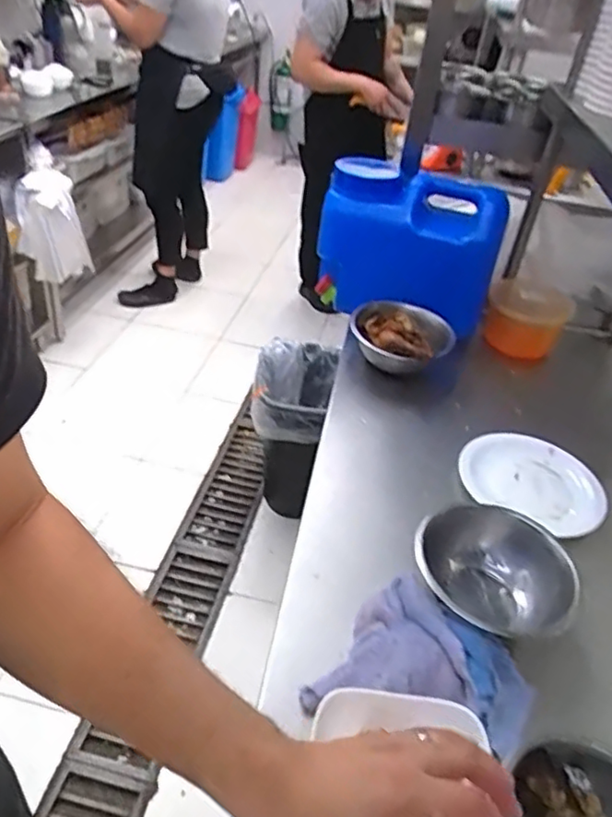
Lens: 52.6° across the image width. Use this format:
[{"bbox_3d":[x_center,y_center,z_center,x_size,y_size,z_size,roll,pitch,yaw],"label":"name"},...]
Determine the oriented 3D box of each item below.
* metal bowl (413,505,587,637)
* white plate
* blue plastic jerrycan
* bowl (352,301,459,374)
[{"bbox_3d":[0.195,0.186,0.653,0.171,0.084,0.162,5,37,-4],"label":"metal bowl"},{"bbox_3d":[0.297,0.093,0.823,0.170,0.037,0.171,0,41,0],"label":"white plate"},{"bbox_3d":[0.174,-0.277,1.060,0.292,0.221,0.152,25,40,22],"label":"blue plastic jerrycan"},{"bbox_3d":[0.151,-0.113,1.013,0.166,0.066,0.135,33,44,29],"label":"bowl"}]

